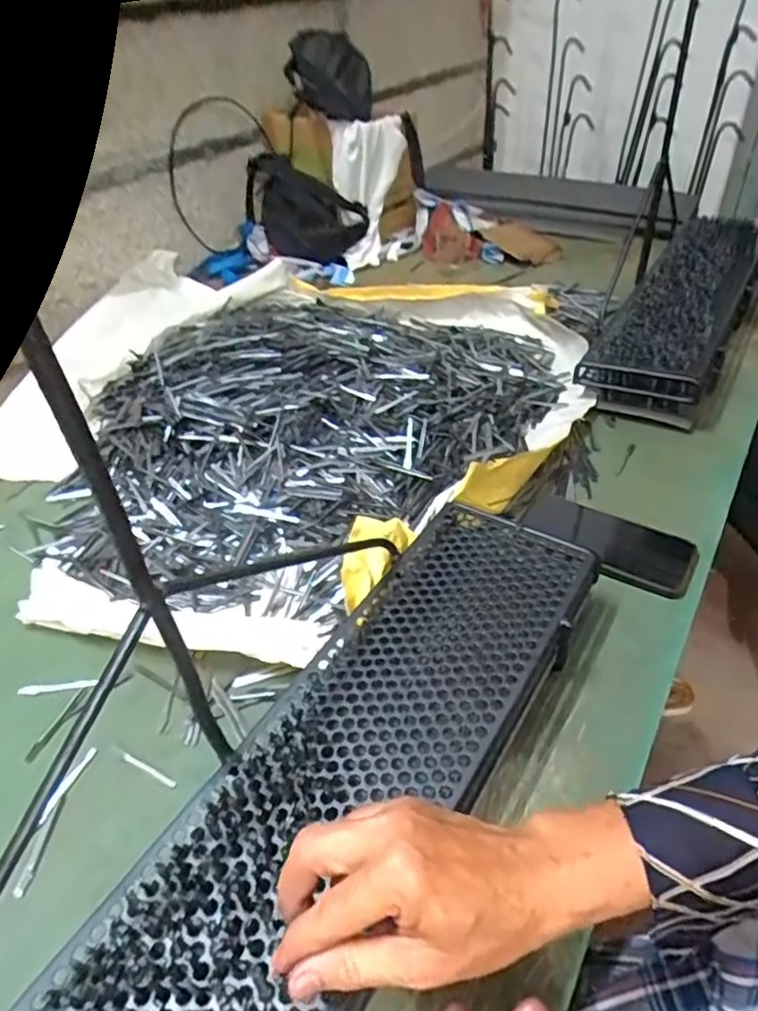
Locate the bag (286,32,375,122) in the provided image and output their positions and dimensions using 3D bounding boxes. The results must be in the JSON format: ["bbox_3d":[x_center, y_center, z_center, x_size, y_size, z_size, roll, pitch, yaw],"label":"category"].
[{"bbox_3d":[-0.089,-0.807,1.165,0.146,0.131,0.064,21,46,26],"label":"bag"}]

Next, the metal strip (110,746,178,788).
[{"bbox_3d":[-0.183,0.201,0.480,0.069,0.004,0.006,18,45,24],"label":"metal strip"}]

